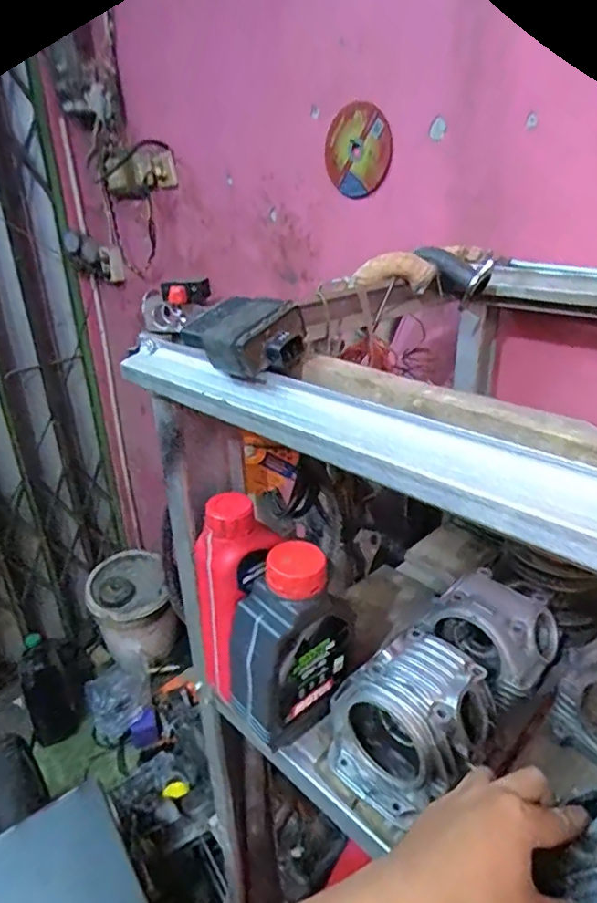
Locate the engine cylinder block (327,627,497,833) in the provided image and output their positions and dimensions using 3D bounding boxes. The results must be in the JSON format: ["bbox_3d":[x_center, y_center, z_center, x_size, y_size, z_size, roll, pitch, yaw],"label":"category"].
[{"bbox_3d":[0.104,0.248,0.517,0.127,0.101,0.128,21,34,38],"label":"engine cylinder block"}]

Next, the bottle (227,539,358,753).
[{"bbox_3d":[-0.003,0.183,0.541,0.121,0.203,0.061,-17,30,-29],"label":"bottle"}]

